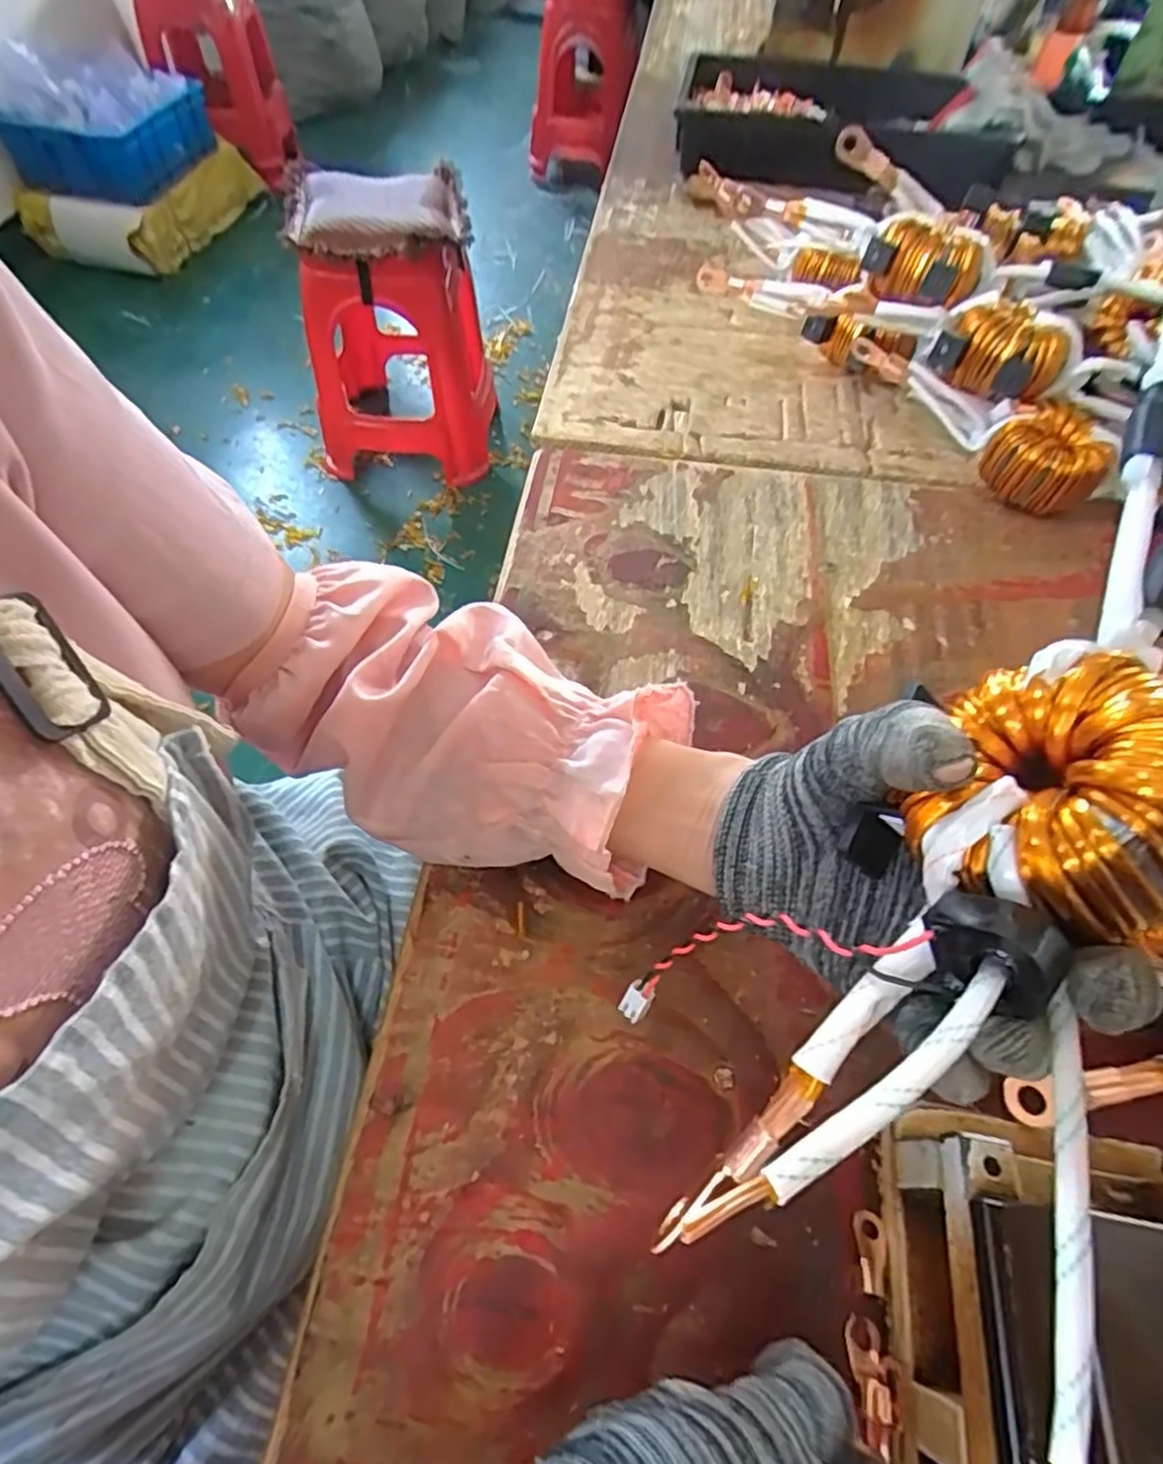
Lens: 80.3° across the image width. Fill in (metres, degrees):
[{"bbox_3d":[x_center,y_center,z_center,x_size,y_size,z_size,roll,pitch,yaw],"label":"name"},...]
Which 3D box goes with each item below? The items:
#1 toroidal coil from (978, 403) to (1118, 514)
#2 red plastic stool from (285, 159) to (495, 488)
[{"bbox_3d":[0.306,-0.175,0.459,0.054,0.051,0.059,1,57,-2],"label":"toroidal coil"},{"bbox_3d":[-0.399,-0.869,1.506,0.379,0.479,0.339,0,57,-3],"label":"red plastic stool"}]

